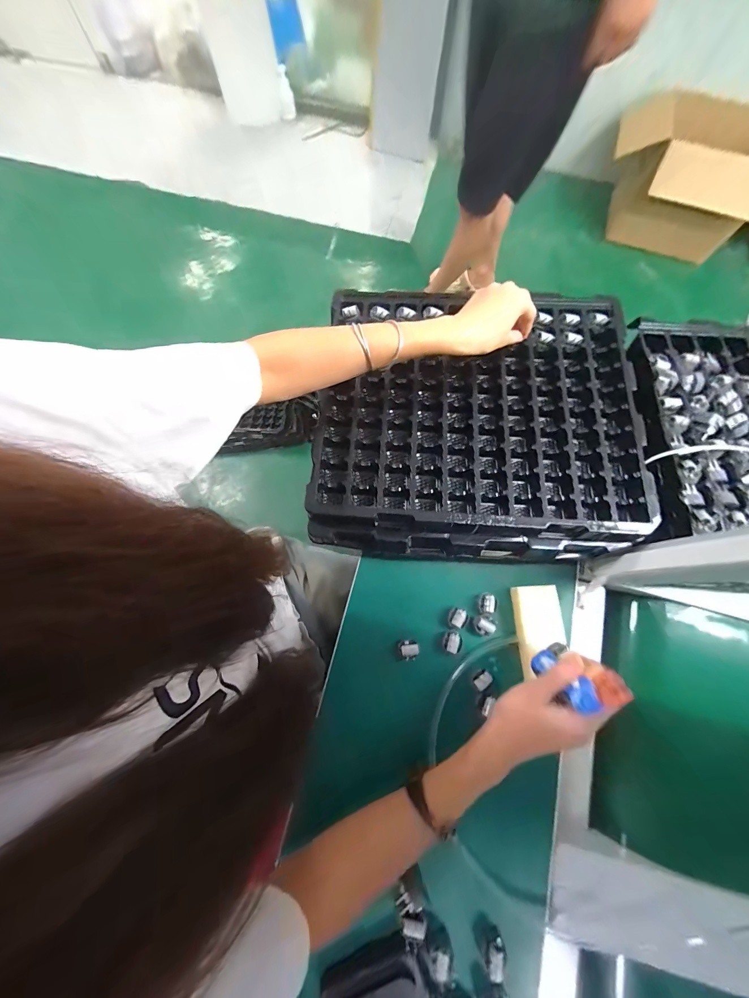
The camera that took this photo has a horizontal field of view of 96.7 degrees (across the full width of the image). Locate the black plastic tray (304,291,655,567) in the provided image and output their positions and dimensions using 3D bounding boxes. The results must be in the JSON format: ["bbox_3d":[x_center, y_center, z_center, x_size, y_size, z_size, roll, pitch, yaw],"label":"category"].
[{"bbox_3d":[0.131,-0.110,0.454,0.402,0.058,0.366,2,74,0],"label":"black plastic tray"}]

